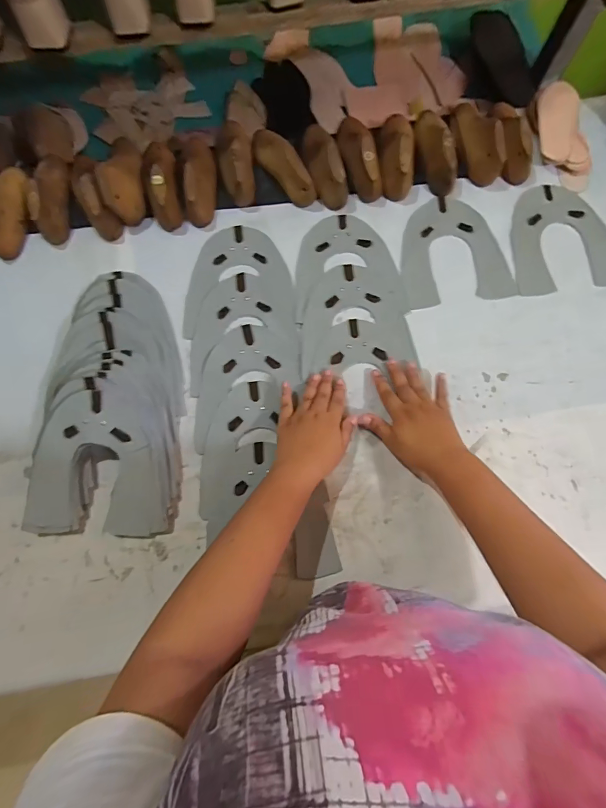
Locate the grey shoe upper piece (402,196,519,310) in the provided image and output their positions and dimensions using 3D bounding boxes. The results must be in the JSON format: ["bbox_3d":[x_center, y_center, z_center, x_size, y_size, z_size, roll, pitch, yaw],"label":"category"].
[{"bbox_3d":[0.208,-0.216,0.559,0.145,0.004,0.159,-7,78,-2],"label":"grey shoe upper piece"}]

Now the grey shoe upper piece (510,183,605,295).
[{"bbox_3d":[0.364,-0.234,0.561,0.150,0.007,0.162,-6,77,1],"label":"grey shoe upper piece"}]

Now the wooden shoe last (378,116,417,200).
[{"bbox_3d":[0.139,-0.367,0.570,0.053,0.054,0.132,0,78,0],"label":"wooden shoe last"}]

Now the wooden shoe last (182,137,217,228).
[{"bbox_3d":[-0.149,-0.321,0.557,0.050,0.049,0.132,-1,78,0],"label":"wooden shoe last"}]

